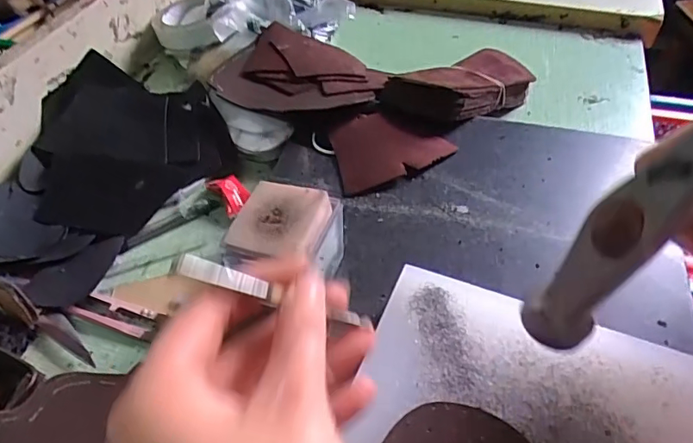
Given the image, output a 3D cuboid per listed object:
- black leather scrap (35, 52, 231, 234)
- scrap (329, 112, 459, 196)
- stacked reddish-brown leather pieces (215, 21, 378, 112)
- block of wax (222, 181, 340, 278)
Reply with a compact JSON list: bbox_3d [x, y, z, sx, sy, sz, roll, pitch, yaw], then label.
[{"bbox_3d":[-0.189,-0.074,0.434,0.152,0.038,0.184,-25,51,-18],"label":"black leather scrap"},{"bbox_3d":[0.034,-0.061,0.407,0.092,0.012,0.079,-13,48,-8],"label":"scrap"},{"bbox_3d":[-0.044,-0.136,0.475,0.142,0.025,0.124,13,49,15],"label":"stacked reddish-brown leather pieces"},{"bbox_3d":[-0.036,0.017,0.312,0.054,0.059,0.056,11,49,14],"label":"block of wax"}]

